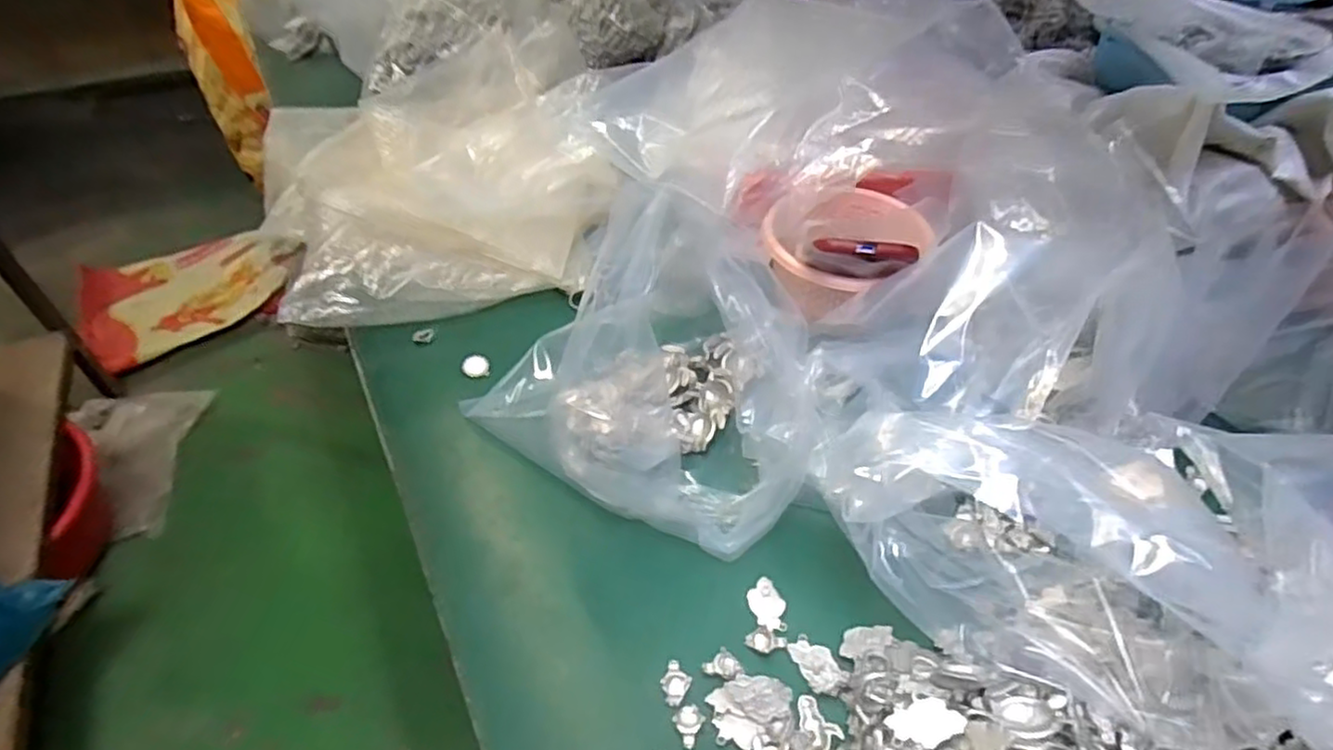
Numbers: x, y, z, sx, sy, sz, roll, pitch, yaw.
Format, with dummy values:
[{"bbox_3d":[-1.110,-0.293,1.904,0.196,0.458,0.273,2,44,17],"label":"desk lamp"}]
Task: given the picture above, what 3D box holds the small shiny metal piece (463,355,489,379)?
[{"bbox_3d":[-0.163,-0.008,0.608,0.021,0.013,0.017,-12,47,-11],"label":"small shiny metal piece"}]

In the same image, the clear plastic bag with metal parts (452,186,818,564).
[{"bbox_3d":[0.013,-0.014,0.560,0.252,0.102,0.244,25,51,22],"label":"clear plastic bag with metal parts"}]

